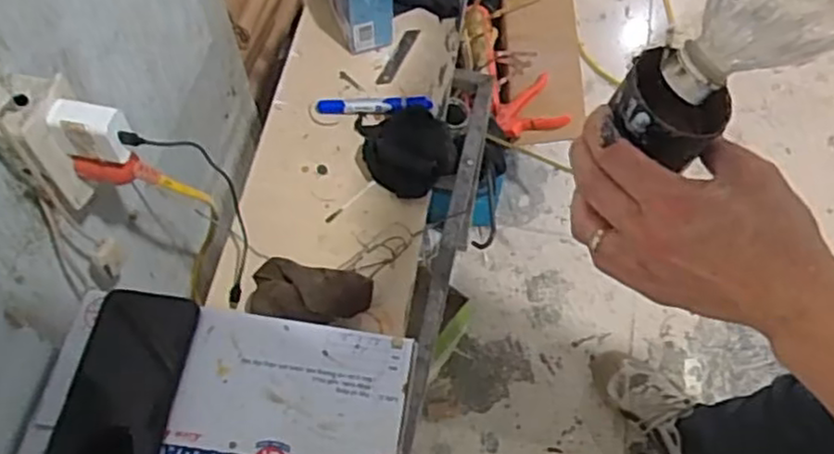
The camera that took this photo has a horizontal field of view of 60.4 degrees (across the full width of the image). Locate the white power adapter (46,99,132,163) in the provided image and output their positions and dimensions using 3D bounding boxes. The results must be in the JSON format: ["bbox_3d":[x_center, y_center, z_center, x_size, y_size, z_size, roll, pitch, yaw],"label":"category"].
[{"bbox_3d":[-0.278,-0.082,0.611,0.056,0.044,0.032,9,61,4],"label":"white power adapter"}]

